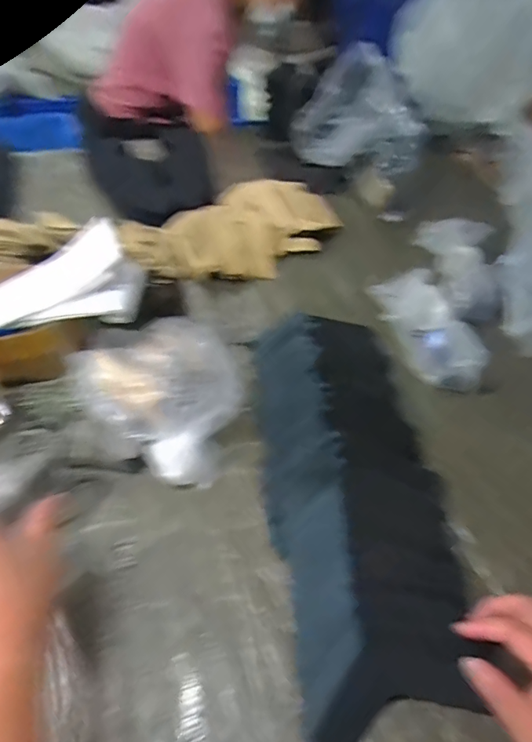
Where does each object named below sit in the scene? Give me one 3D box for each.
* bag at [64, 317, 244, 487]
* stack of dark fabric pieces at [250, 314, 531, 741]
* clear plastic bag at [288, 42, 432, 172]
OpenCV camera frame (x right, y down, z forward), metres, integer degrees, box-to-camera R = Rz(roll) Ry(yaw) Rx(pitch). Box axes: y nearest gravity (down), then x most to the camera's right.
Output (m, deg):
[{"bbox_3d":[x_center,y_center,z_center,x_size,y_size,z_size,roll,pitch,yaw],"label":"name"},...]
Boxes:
[{"bbox_3d":[-0.108,0.023,0.530,0.171,0.067,0.209,-26,53,-24],"label":"bag"},{"bbox_3d":[0.085,0.102,0.477,0.171,0.045,0.441,-2,51,-5],"label":"stack of dark fabric pieces"},{"bbox_3d":[0.163,-0.431,0.795,0.214,0.154,0.076,10,47,8],"label":"clear plastic bag"}]

